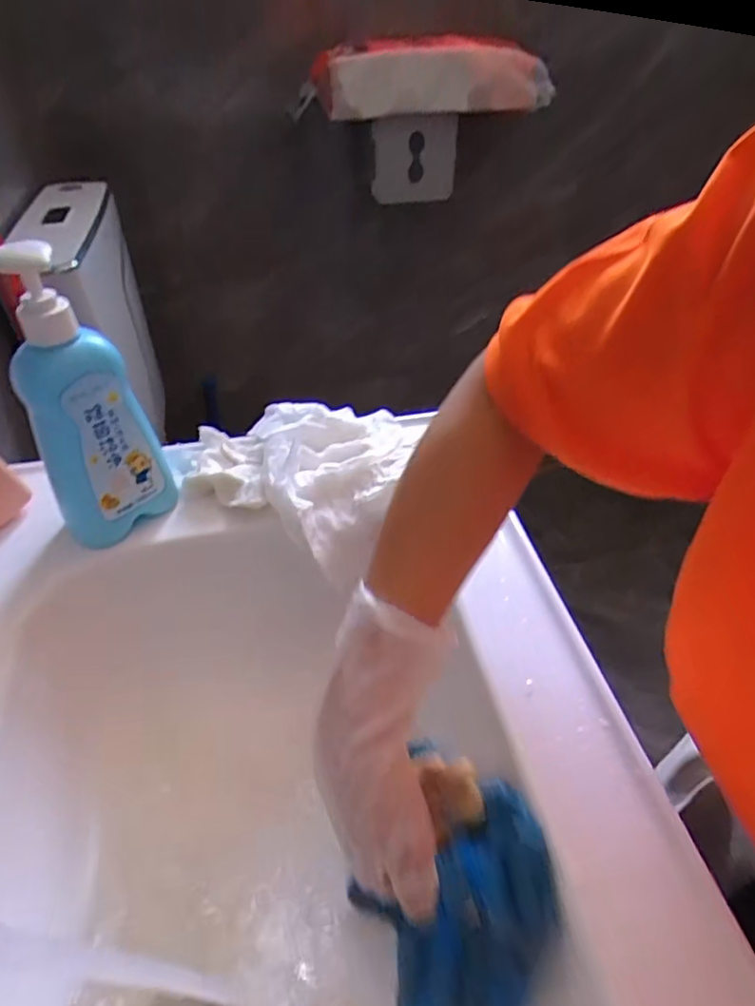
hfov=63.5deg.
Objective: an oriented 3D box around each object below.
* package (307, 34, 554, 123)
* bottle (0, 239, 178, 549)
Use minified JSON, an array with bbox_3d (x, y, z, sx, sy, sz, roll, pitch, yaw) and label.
[{"bbox_3d":[0.100,-0.718,1.027,0.440,0.101,0.121,-19,45,-19],"label":"package"},{"bbox_3d":[-0.199,-0.065,0.417,0.079,0.206,0.046,-16,44,-16],"label":"bottle"}]

